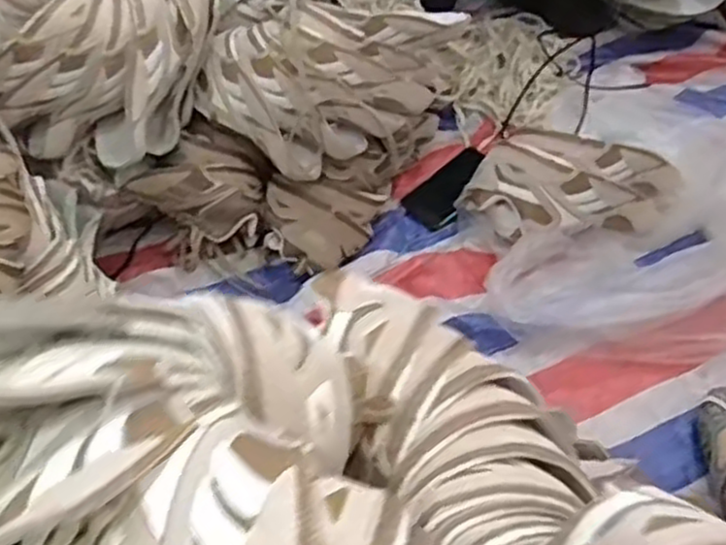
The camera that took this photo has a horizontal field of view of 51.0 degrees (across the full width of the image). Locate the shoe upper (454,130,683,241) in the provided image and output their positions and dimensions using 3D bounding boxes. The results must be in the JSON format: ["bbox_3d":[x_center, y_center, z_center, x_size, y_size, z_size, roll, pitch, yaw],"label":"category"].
[{"bbox_3d":[0.294,-0.120,1.023,0.298,0.124,0.121,1,52,0],"label":"shoe upper"}]

